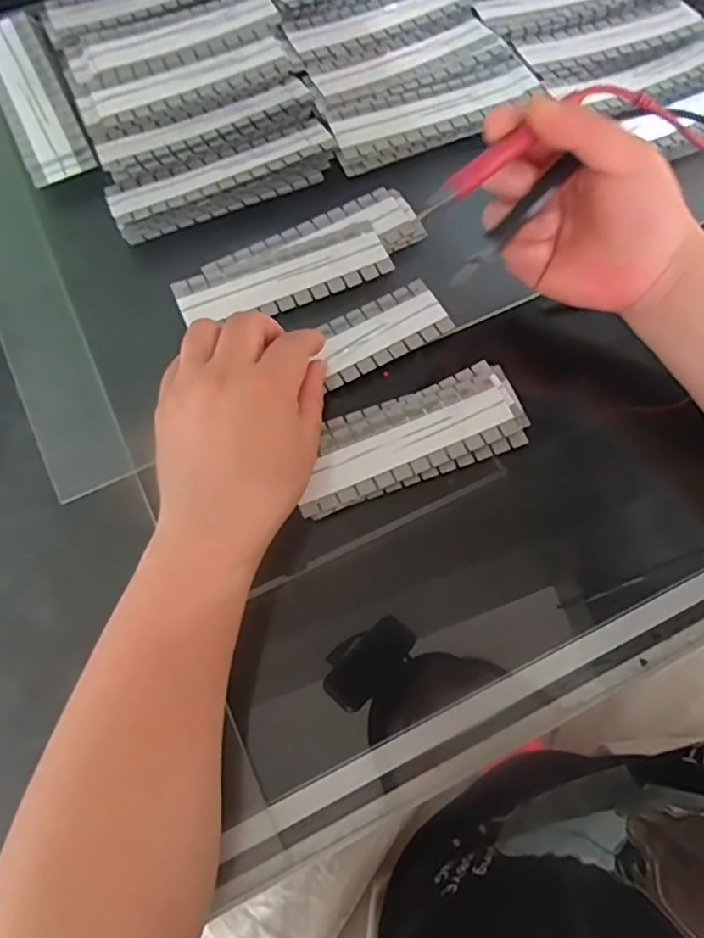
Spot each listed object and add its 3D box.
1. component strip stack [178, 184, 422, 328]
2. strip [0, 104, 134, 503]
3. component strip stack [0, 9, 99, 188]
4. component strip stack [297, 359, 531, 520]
[{"bbox_3d":[-0.030,-0.124,0.363,0.152,0.005,0.054,-25,75,-9],"label":"component strip stack"},{"bbox_3d":[-0.206,-0.136,0.366,0.053,0.008,0.331,-27,75,-6],"label":"strip"},{"bbox_3d":[-0.204,-0.239,0.386,0.044,0.006,0.141,-25,75,-8],"label":"component strip stack"},{"bbox_3d":[0.032,-0.017,0.330,0.128,0.008,0.050,-21,75,-7],"label":"component strip stack"}]

